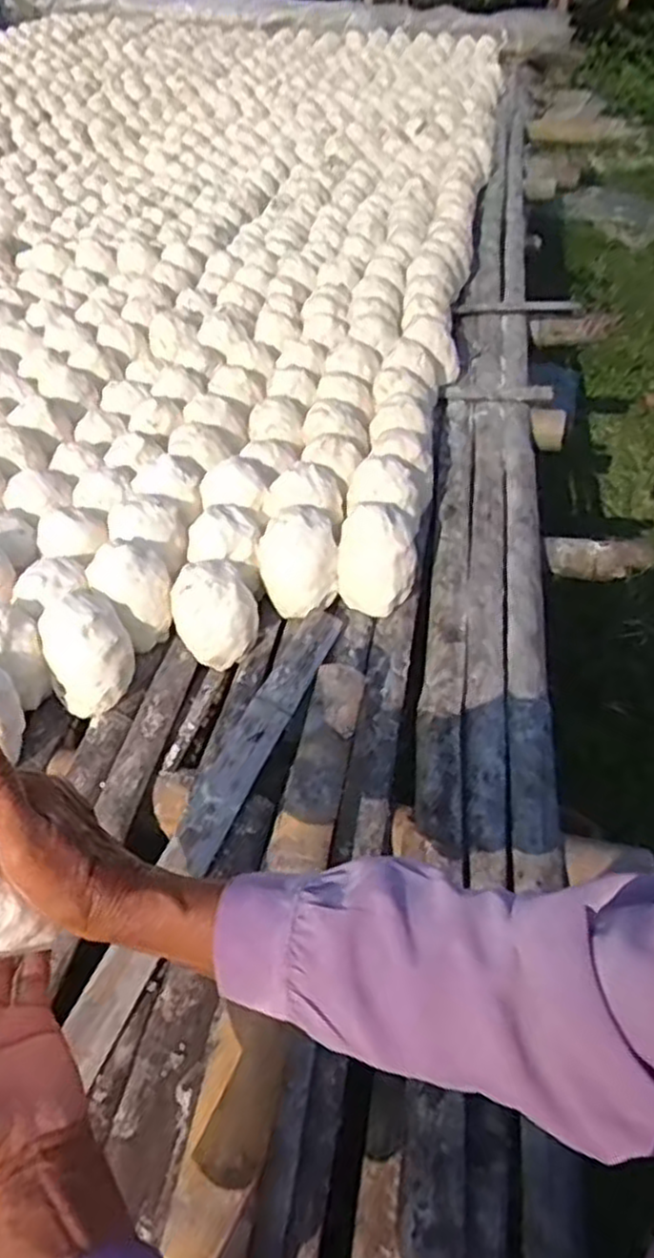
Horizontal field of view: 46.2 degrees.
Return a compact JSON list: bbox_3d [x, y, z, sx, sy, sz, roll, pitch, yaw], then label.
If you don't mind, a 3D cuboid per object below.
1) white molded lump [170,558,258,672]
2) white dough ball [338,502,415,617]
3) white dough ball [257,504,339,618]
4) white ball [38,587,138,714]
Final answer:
[{"bbox_3d":[-0.111,-0.017,0.790,0.090,0.089,0.073,-15,47,-15],"label":"white molded lump"},{"bbox_3d":[0.053,-0.078,0.810,0.080,0.093,0.079,0,45,0],"label":"white dough ball"},{"bbox_3d":[-0.031,-0.072,0.814,0.080,0.091,0.078,0,45,0],"label":"white dough ball"},{"bbox_3d":[-0.231,0.020,0.743,0.079,0.089,0.091,-18,48,-18],"label":"white ball"}]

